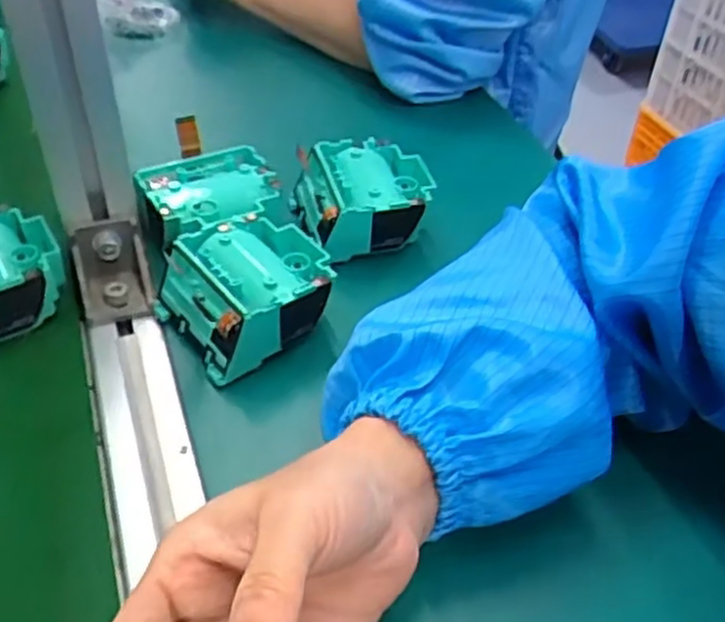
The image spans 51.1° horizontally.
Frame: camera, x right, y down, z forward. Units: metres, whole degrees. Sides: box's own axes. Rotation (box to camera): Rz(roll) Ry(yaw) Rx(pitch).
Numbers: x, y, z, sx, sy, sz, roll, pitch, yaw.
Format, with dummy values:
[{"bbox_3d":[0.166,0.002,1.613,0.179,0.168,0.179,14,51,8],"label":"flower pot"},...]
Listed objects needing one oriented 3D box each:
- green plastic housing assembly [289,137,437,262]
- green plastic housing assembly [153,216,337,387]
[{"bbox_3d":[0.001,-0.071,0.468,0.075,0.036,0.075,-13,46,-17],"label":"green plastic housing assembly"},{"bbox_3d":[-0.061,-0.009,0.404,0.079,0.042,0.073,-26,51,-28],"label":"green plastic housing assembly"}]

